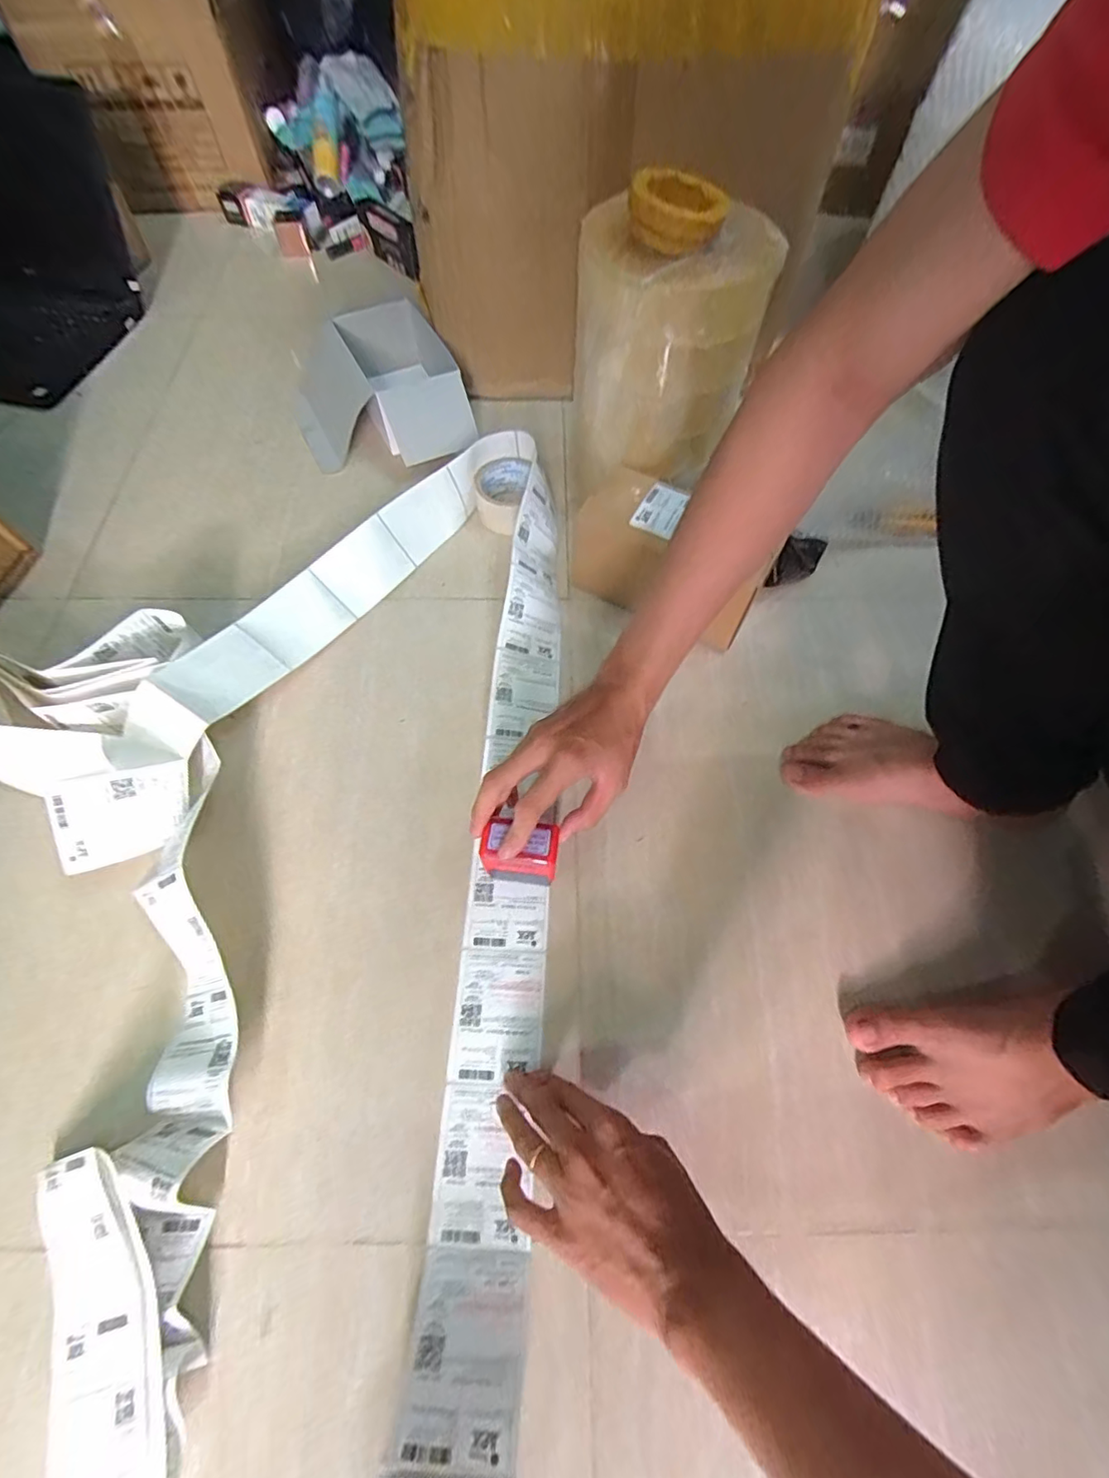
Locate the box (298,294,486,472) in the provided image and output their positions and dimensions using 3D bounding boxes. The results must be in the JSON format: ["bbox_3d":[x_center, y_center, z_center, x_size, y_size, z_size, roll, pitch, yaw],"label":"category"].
[{"bbox_3d":[-0.250,-0.497,0.781,0.230,0.096,0.204,-14,65,-8],"label":"box"}]

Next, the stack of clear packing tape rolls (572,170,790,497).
[{"bbox_3d":[0.111,-0.391,0.563,0.160,0.220,0.129,-26,67,-13],"label":"stack of clear packing tape rolls"}]

